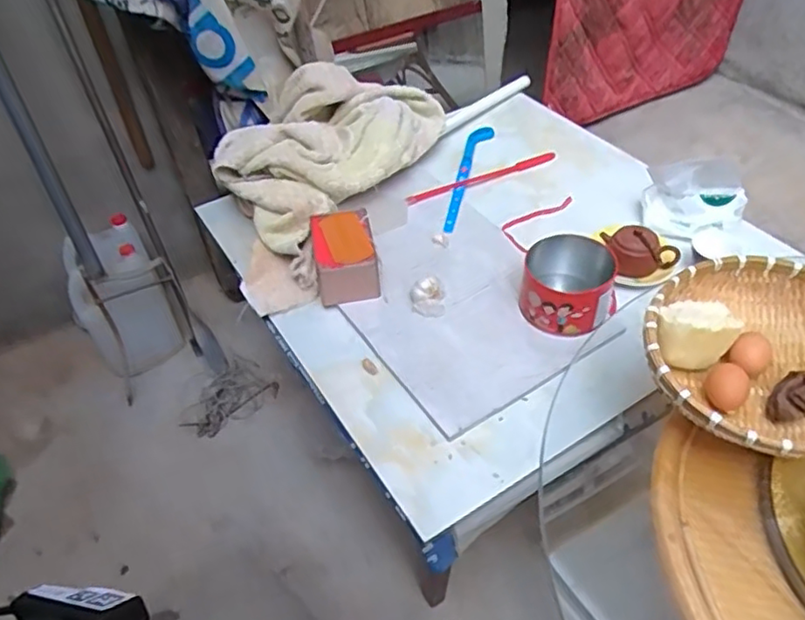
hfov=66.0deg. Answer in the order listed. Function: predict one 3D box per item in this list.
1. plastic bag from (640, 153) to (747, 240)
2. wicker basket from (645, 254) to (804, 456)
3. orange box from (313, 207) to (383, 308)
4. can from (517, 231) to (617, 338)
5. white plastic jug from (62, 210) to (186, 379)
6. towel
[{"bbox_3d":[0.493,-0.185,1.051,0.160,0.126,0.073,21,50,22],"label":"plastic bag"},{"bbox_3d":[0.382,0.054,0.663,0.242,0.080,0.230,-2,45,2],"label":"wicker basket"},{"bbox_3d":[-0.092,-0.089,1.005,0.098,0.086,0.141,-9,46,-5],"label":"orange box"},{"bbox_3d":[0.246,-0.034,0.931,0.124,0.087,0.132,-2,45,2],"label":"can"},{"bbox_3d":[-0.686,-0.038,1.496,0.207,0.295,0.295,-30,51,-24],"label":"white plastic jug"},{"bbox_3d":[-0.146,-0.323,1.173,0.290,0.074,0.489,38,59,9],"label":"towel"}]

